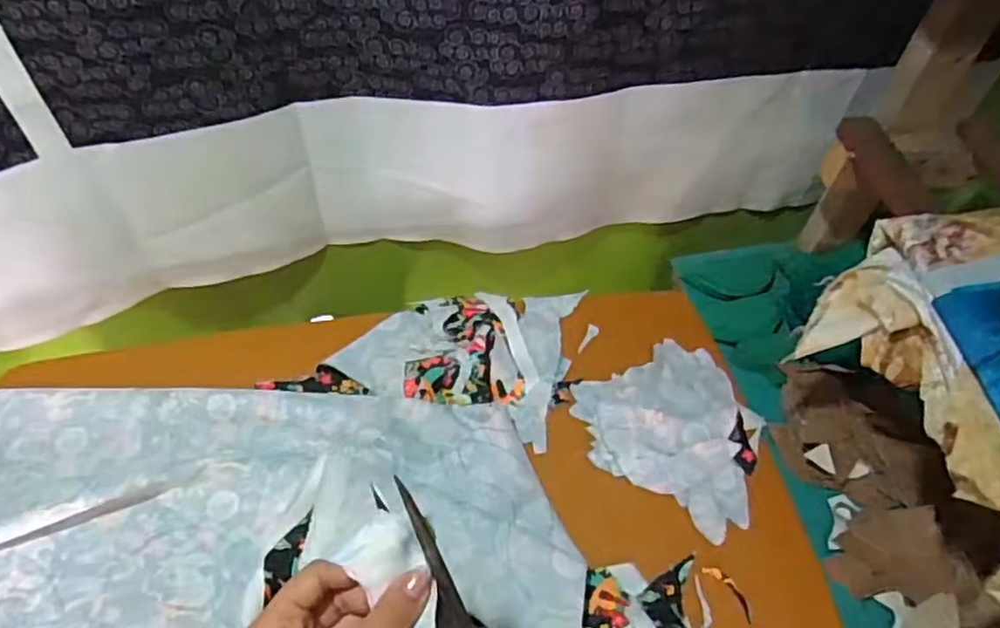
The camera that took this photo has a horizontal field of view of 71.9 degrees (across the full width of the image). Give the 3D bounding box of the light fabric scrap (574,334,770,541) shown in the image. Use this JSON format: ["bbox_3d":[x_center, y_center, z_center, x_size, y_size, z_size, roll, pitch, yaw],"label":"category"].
[{"bbox_3d":[0.180,0.104,0.691,0.186,0.027,0.174,32,58,18],"label":"light fabric scrap"}]

